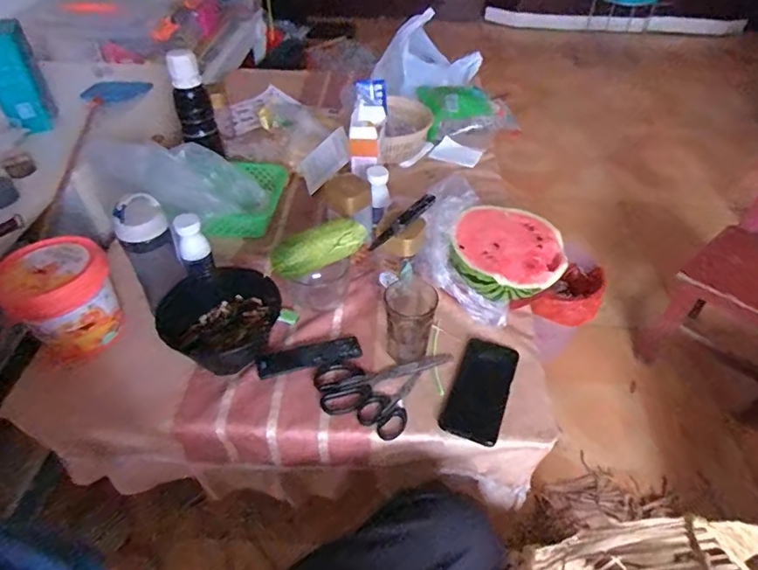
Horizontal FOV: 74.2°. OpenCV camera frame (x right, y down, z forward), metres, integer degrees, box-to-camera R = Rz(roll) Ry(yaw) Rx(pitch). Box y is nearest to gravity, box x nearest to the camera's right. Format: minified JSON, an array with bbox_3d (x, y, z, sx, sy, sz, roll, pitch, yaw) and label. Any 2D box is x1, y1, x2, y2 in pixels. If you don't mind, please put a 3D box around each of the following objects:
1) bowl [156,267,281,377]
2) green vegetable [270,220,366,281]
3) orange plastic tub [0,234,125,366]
[{"bbox_3d":[-0.227,0.049,0.739,0.144,0.071,0.158,26,50,24],"label":"bowl"},{"bbox_3d":[-0.087,-0.055,0.742,0.146,0.046,0.041,-21,49,-21],"label":"green vegetable"},{"bbox_3d":[-0.448,0.027,0.725,0.125,0.152,0.133,0,44,0],"label":"orange plastic tub"}]

